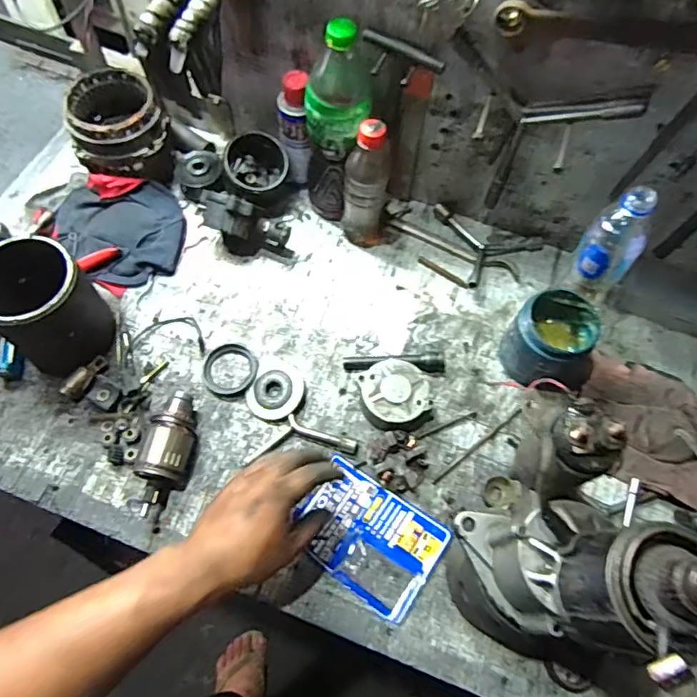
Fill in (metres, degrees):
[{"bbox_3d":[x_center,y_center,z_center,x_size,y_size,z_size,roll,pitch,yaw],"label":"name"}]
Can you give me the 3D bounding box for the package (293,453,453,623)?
[{"bbox_3d":[0.022,0.209,0.594,0.154,0.017,0.112,32,66,12],"label":"package"}]

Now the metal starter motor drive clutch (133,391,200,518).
[{"bbox_3d":[-0.204,0.117,0.599,0.048,0.047,0.133,9,64,1],"label":"metal starter motor drive clutch"}]

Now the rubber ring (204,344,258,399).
[{"bbox_3d":[-0.148,0.027,0.667,0.066,0.006,0.068,1,64,-2],"label":"rubber ring"}]

